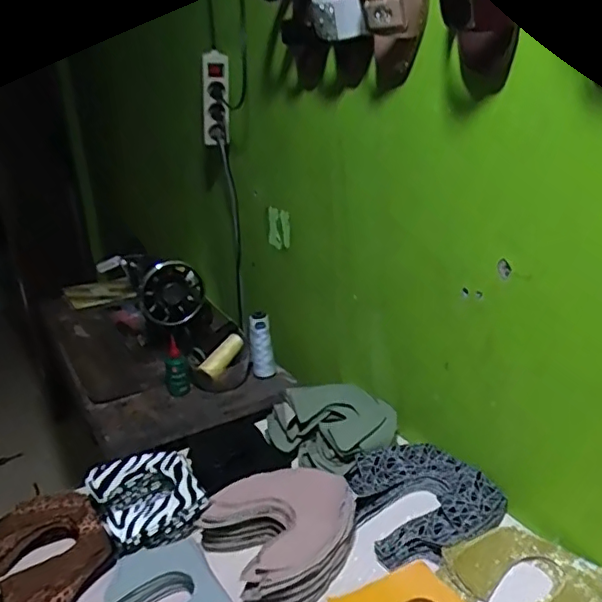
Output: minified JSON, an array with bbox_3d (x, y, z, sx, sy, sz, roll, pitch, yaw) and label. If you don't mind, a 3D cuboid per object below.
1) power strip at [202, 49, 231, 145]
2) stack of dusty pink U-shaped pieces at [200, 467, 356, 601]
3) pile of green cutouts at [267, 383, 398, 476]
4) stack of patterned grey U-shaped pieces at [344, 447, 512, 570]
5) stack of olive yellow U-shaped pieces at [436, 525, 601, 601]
[{"bbox_3d":[-0.173,-0.407,1.158,0.053,0.193,0.050,-12,47,-18],"label":"power strip"},{"bbox_3d":[-0.019,0.289,0.733,0.182,0.056,0.177,-16,23,-27],"label":"stack of dusty pink U-shaped pieces"},{"bbox_3d":[0.050,0.188,0.915,0.161,0.072,0.170,-19,25,-33],"label":"pile of green cutouts"},{"bbox_3d":[0.158,0.266,0.785,0.182,0.044,0.182,-17,24,-28],"label":"stack of patterned grey U-shaped pieces"},{"bbox_3d":[0.257,0.318,0.662,0.163,0.017,0.136,14,28,42],"label":"stack of olive yellow U-shaped pieces"}]

